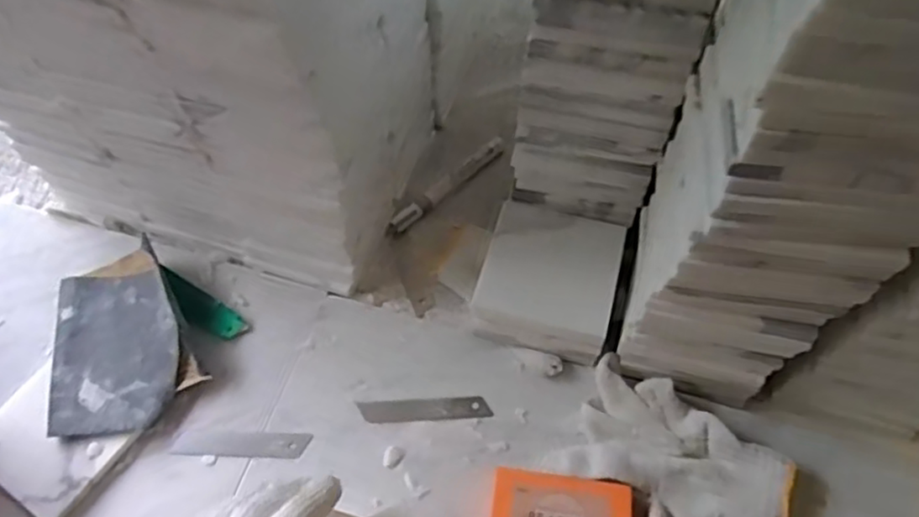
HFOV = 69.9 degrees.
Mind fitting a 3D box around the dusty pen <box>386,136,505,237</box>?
[{"bbox_3d":[-0.011,-0.071,0.625,0.148,0.014,0.015,-41,68,-20],"label":"dusty pen"}]

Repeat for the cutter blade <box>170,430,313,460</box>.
[{"bbox_3d":[-0.165,0.141,0.501,0.100,0.004,0.021,2,60,2],"label":"cutter blade"}]

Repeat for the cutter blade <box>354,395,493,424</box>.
[{"bbox_3d":[-0.026,0.117,0.508,0.099,0.004,0.017,-3,60,-1],"label":"cutter blade"}]

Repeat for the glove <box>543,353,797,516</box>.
[{"bbox_3d":[0.147,0.156,0.469,0.152,0.032,0.106,33,66,18],"label":"glove"}]

